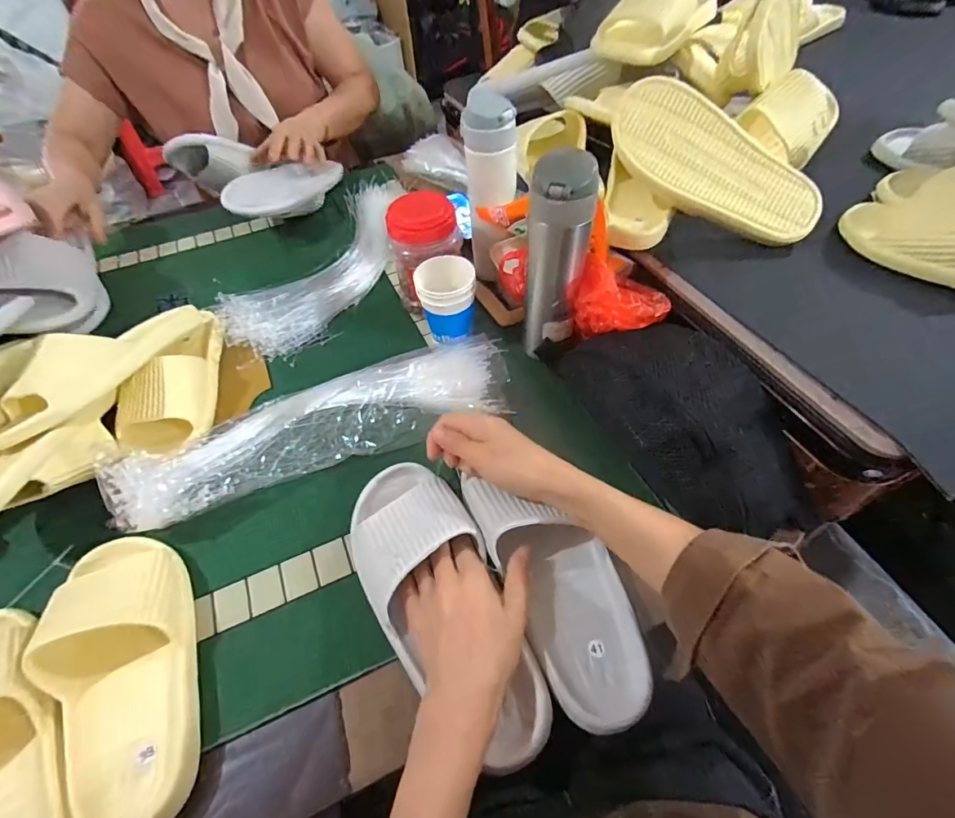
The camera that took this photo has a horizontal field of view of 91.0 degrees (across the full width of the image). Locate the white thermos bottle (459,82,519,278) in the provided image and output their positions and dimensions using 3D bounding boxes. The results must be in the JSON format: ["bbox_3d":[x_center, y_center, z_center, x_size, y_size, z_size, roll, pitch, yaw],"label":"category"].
[{"bbox_3d":[0.022,-0.272,0.620,0.067,0.227,0.068,-13,53,-5],"label":"white thermos bottle"}]

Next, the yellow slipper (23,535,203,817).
[{"bbox_3d":[-0.288,0.198,0.374,0.094,0.055,0.240,-24,55,-13],"label":"yellow slipper"}]

